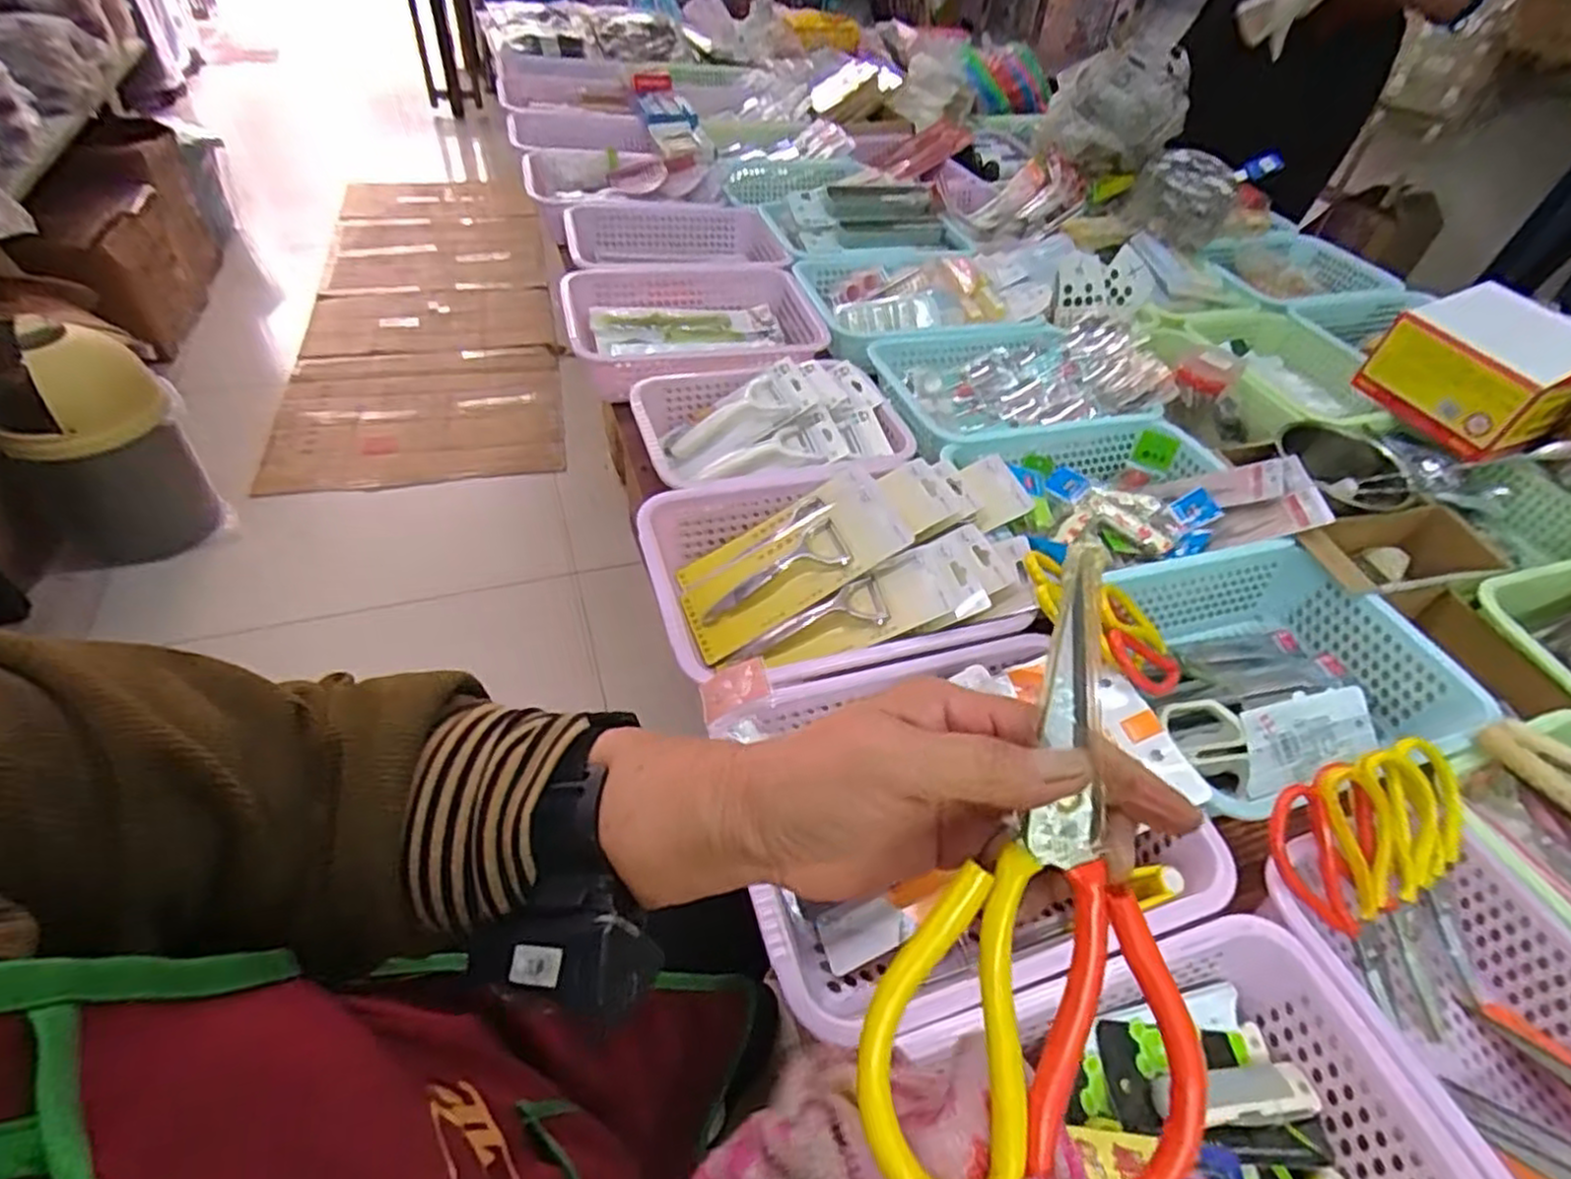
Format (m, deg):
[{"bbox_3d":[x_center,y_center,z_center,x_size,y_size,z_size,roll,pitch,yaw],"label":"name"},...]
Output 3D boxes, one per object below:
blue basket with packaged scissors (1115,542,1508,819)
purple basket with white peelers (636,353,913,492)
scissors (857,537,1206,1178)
[{"bbox_3d":[0.472,0.077,0.713,0.282,0.086,0.239,-5,48,-12],"label":"blue basket with packaged scissors"},{"bbox_3d":[-0.016,-0.188,0.877,0.316,0.078,0.220,-9,49,-15],"label":"purple basket with white peelers"},{"bbox_3d":[0.089,0.089,0.237,0.102,0.011,0.203,12,81,4],"label":"scissors"}]

